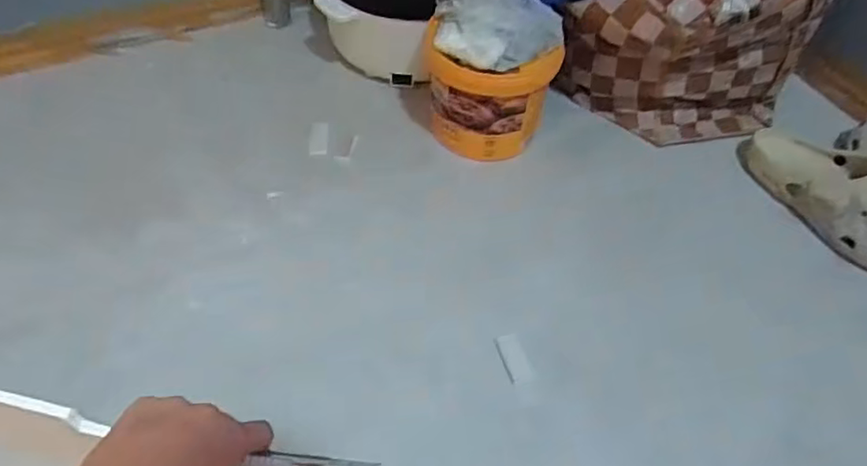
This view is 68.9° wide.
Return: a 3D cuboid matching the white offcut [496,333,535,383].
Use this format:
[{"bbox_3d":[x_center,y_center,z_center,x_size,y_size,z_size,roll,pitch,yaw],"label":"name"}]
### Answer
[{"bbox_3d":[0.091,0.140,0.707,0.027,0.004,0.057,-13,55,-14],"label":"white offcut"}]

